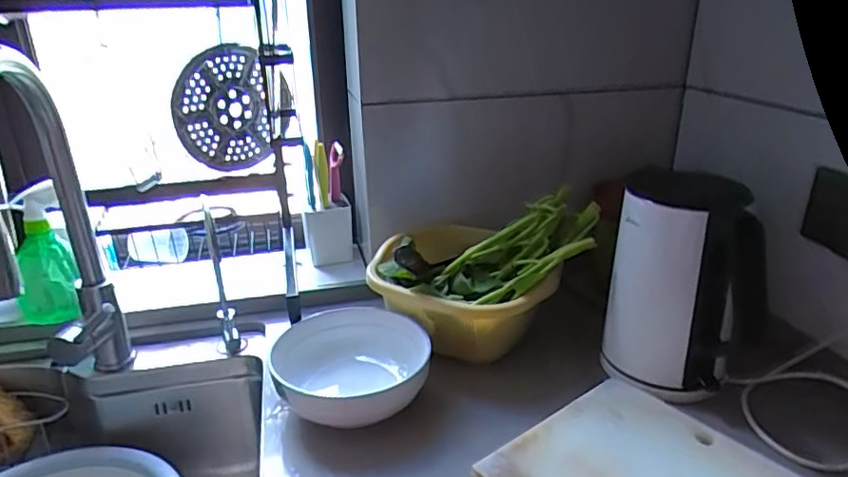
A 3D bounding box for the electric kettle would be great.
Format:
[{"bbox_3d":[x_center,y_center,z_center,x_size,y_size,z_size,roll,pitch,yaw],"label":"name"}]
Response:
[{"bbox_3d":[0.306,0.042,0.707,0.149,0.220,0.207,8,25,20],"label":"electric kettle"}]

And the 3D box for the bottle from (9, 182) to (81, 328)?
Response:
[{"bbox_3d":[-0.541,0.021,0.825,0.077,0.190,0.069,-18,28,-34],"label":"bottle"}]

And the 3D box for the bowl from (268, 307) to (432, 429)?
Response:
[{"bbox_3d":[-0.083,0.156,0.696,0.176,0.066,0.178,-1,23,0],"label":"bowl"}]

